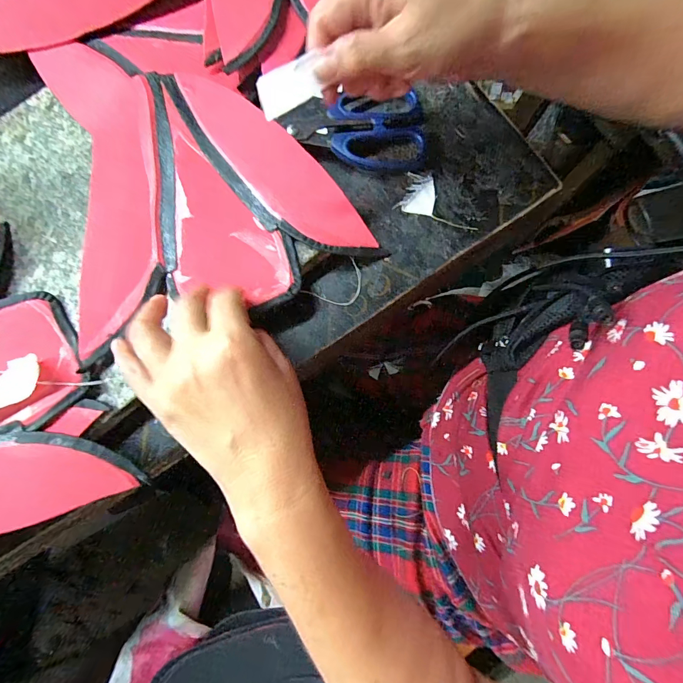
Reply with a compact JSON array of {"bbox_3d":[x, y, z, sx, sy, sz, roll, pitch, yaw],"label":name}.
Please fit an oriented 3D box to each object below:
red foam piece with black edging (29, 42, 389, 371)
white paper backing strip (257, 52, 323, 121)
[{"bbox_3d":[-0.121,-0.151,0.298,0.216,0.020,0.273,-19,80,-4],"label":"red foam piece with black edging"},{"bbox_3d":[-0.033,-0.156,0.227,0.037,0.007,0.024,-19,111,7],"label":"white paper backing strip"}]

